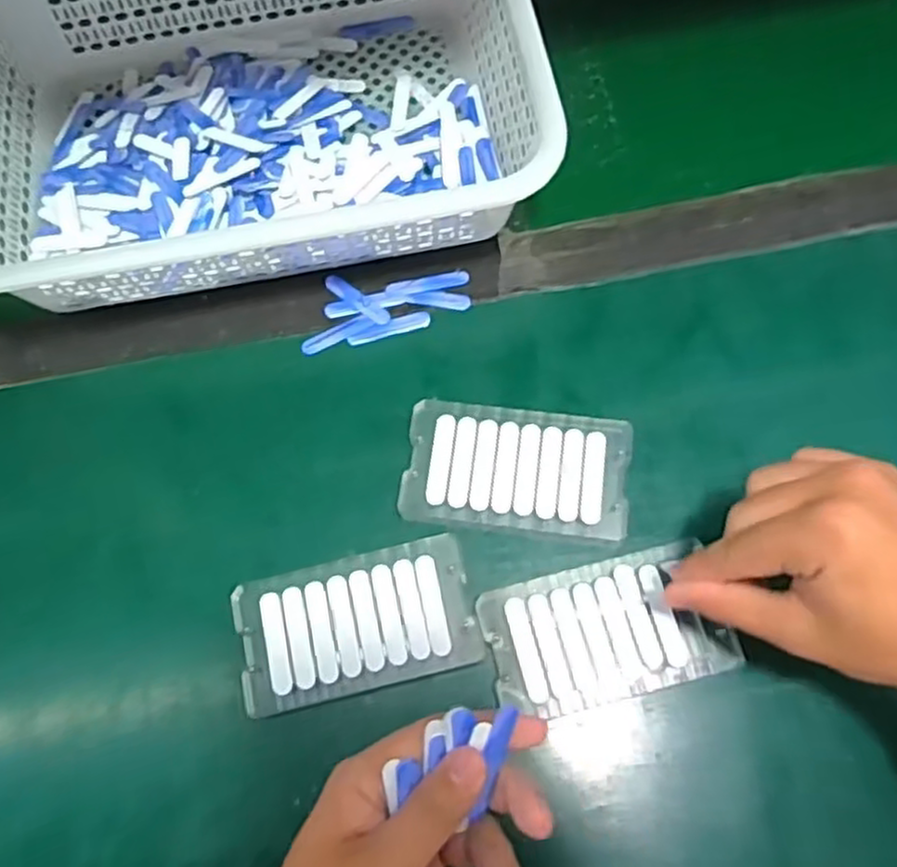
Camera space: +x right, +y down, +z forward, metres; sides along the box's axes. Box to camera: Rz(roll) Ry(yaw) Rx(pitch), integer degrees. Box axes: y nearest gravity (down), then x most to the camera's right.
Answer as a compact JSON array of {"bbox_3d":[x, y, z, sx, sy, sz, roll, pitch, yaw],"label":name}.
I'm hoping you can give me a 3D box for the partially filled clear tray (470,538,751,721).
[{"bbox_3d":[0.080,0.100,0.377,0.118,0.009,0.066,-15,69,-3],"label":"partially filled clear tray"}]

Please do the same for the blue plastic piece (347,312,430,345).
[{"bbox_3d":[-0.036,-0.064,0.450,0.050,0.004,0.011,-16,69,-3],"label":"blue plastic piece"}]

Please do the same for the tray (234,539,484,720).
[{"bbox_3d":[-0.048,0.098,0.384,0.120,0.012,0.068,-14,69,-3],"label":"tray"}]

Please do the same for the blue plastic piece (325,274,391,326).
[{"bbox_3d":[-0.057,-0.082,0.456,0.051,0.004,0.011,37,75,15],"label":"blue plastic piece"}]

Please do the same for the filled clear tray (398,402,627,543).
[{"bbox_3d":[0.038,0.020,0.411,0.120,0.013,0.067,6,70,5],"label":"filled clear tray"}]

